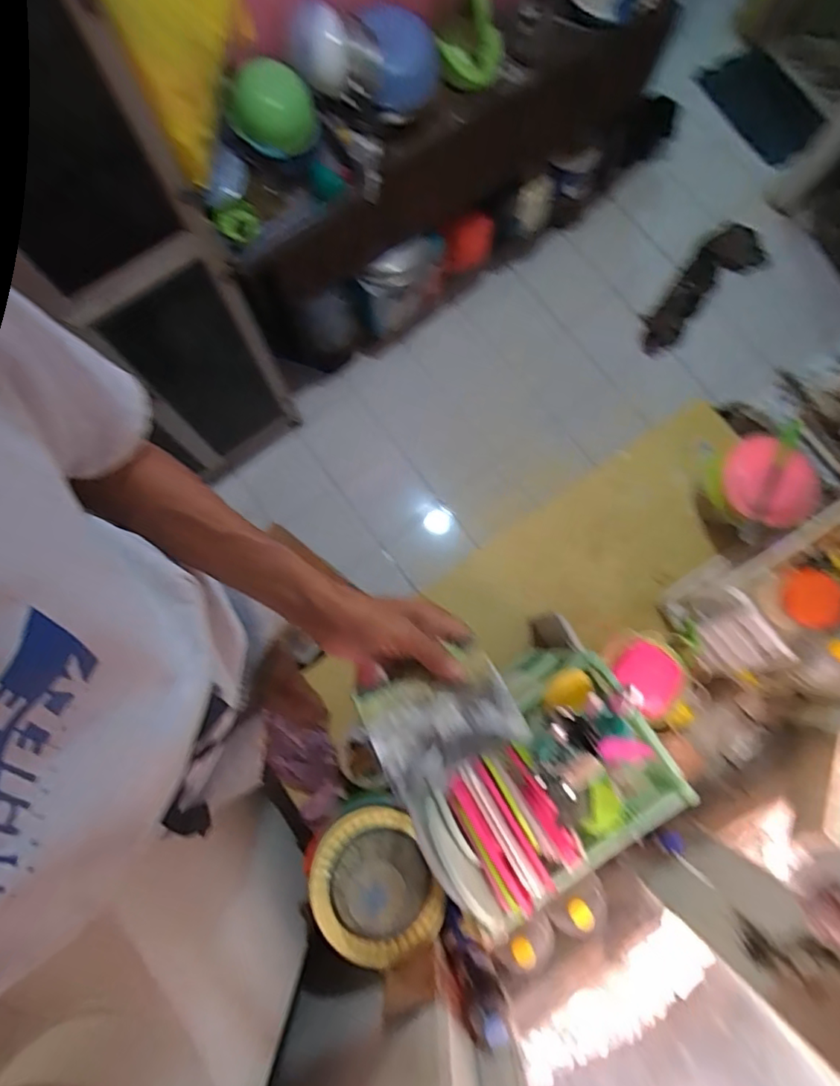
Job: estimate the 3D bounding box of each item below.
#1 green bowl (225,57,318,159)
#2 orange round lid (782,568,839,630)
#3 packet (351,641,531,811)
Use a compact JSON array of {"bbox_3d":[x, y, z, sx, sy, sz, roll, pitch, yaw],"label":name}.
[{"bbox_3d":[-0.373,-1.103,1.413,0.222,0.088,0.201,-16,123,-10],"label":"green bowl"},{"bbox_3d":[0.714,0.103,1.002,0.099,0.017,0.094,-13,71,41],"label":"orange round lid"},{"bbox_3d":[0.017,0.139,0.450,0.114,0.039,0.091,-28,80,-6],"label":"packet"}]

